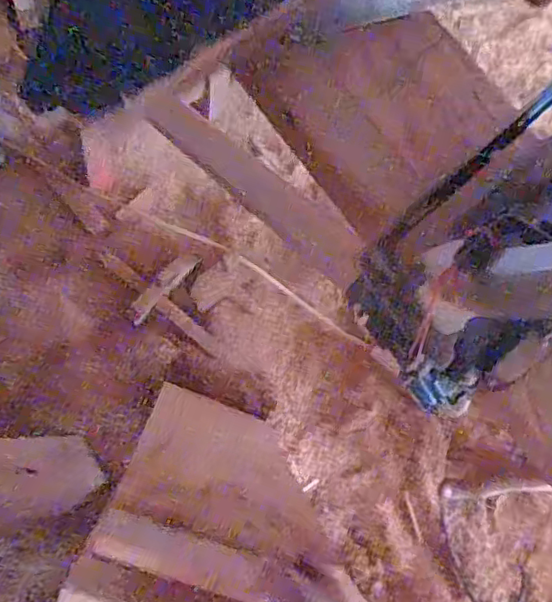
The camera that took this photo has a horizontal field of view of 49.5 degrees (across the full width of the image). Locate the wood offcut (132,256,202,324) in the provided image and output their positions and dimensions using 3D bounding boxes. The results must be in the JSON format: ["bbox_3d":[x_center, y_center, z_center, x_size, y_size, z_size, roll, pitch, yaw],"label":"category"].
[{"bbox_3d":[-0.212,-0.028,1.127,0.038,0.013,0.167,41,76,10],"label":"wood offcut"}]

